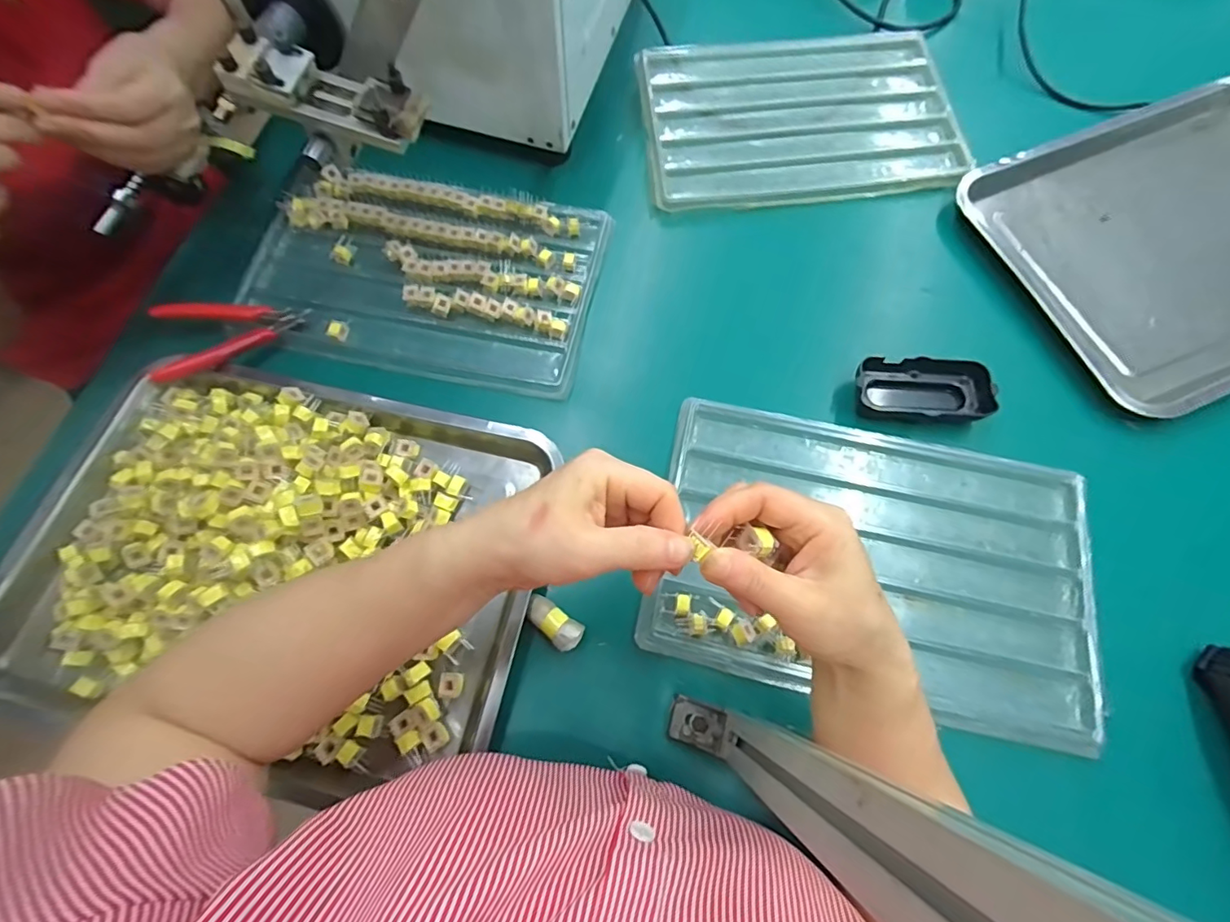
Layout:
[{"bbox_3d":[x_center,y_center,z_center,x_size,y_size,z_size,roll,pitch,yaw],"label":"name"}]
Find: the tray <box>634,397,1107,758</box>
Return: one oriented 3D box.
[{"bbox_3d":[0.199,0.073,0.415,0.322,0.026,0.215,11,71,5],"label":"tray"}]

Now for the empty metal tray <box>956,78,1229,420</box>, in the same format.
[{"bbox_3d":[0.565,-0.220,0.506,0.374,0.040,0.296,-18,71,-5],"label":"empty metal tray"}]

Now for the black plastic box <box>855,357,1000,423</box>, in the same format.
[{"bbox_3d":[0.264,-0.061,0.458,0.110,0.029,0.051,3,71,3],"label":"black plastic box"}]

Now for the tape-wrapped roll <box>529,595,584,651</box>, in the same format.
[{"bbox_3d":[-0.046,0.120,0.391,0.044,0.020,0.022,32,74,12],"label":"tape-wrapped roll"}]

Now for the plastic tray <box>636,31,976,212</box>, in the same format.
[{"bbox_3d":[0.195,-0.386,0.572,0.327,0.028,0.237,-4,71,0],"label":"plastic tray"}]

